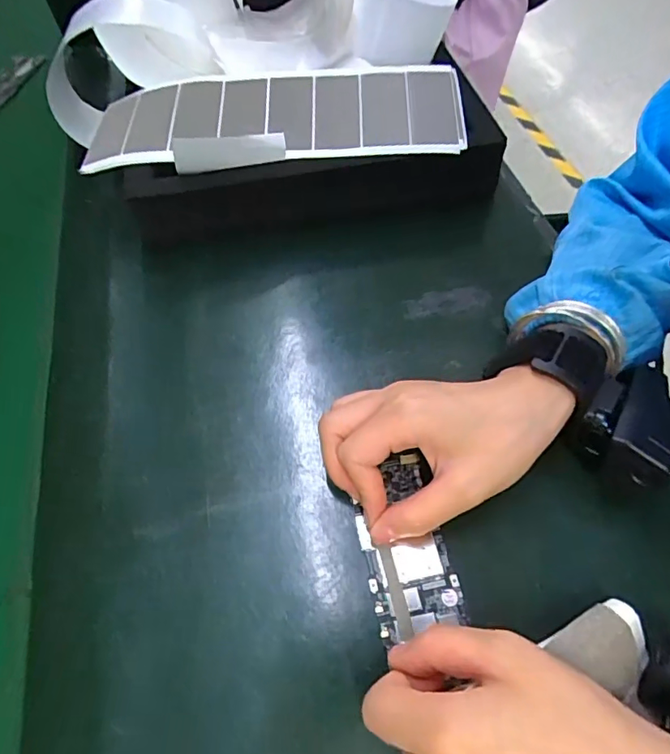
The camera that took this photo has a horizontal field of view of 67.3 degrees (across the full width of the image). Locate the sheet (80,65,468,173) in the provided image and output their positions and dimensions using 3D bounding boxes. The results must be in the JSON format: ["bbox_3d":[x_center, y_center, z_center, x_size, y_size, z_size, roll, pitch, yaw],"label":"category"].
[{"bbox_3d":[-0.055,-0.233,0.455,0.354,0.106,0.014,-2,75,-1],"label":"sheet"}]

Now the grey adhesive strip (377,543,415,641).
[{"bbox_3d":[0.031,0.108,0.258,0.007,0.004,0.041,-9,57,-8],"label":"grey adhesive strip"}]

